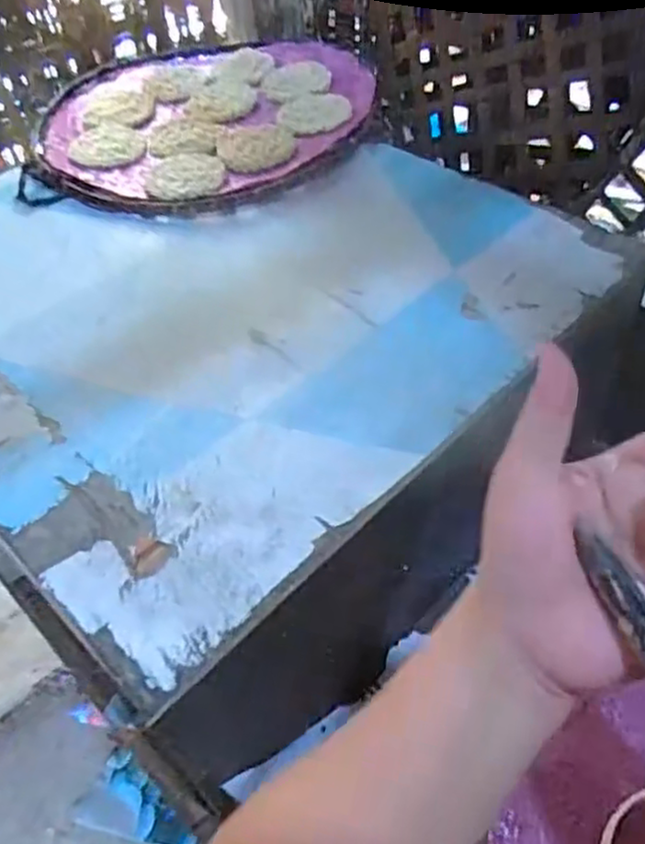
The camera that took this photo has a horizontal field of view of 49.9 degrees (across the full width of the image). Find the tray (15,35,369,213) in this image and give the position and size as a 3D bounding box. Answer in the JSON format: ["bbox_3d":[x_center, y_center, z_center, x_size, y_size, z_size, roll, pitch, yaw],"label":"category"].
[{"bbox_3d":[-0.129,-0.344,0.780,0.361,0.026,0.372,-2,48,2],"label":"tray"}]

